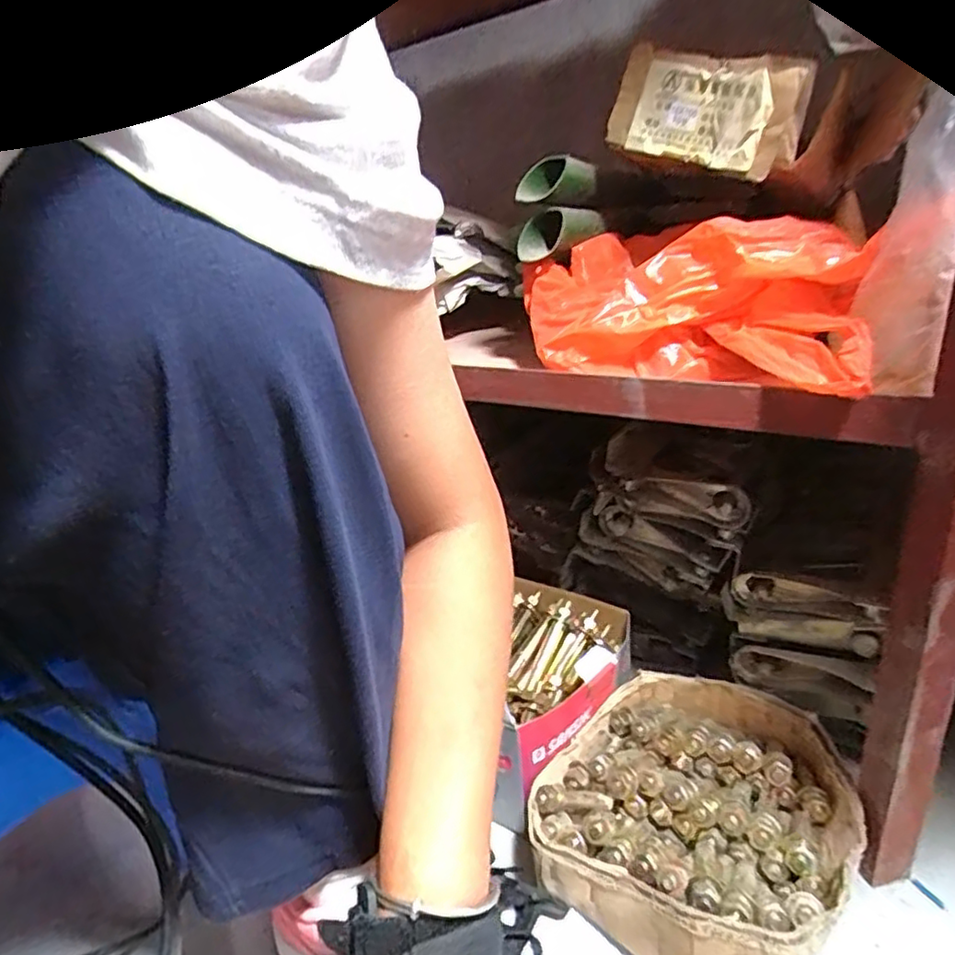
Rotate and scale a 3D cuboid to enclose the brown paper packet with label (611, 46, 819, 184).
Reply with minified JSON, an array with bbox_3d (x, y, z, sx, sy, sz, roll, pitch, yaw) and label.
[{"bbox_3d":[0.162,-0.267,0.464,0.041,0.069,0.146,-17,42,-36],"label":"brown paper packet with label"}]

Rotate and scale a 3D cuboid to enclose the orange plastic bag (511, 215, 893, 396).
[{"bbox_3d":[0.156,-0.125,0.452,0.152,0.094,0.268,-19,25,-33],"label":"orange plastic bag"}]

